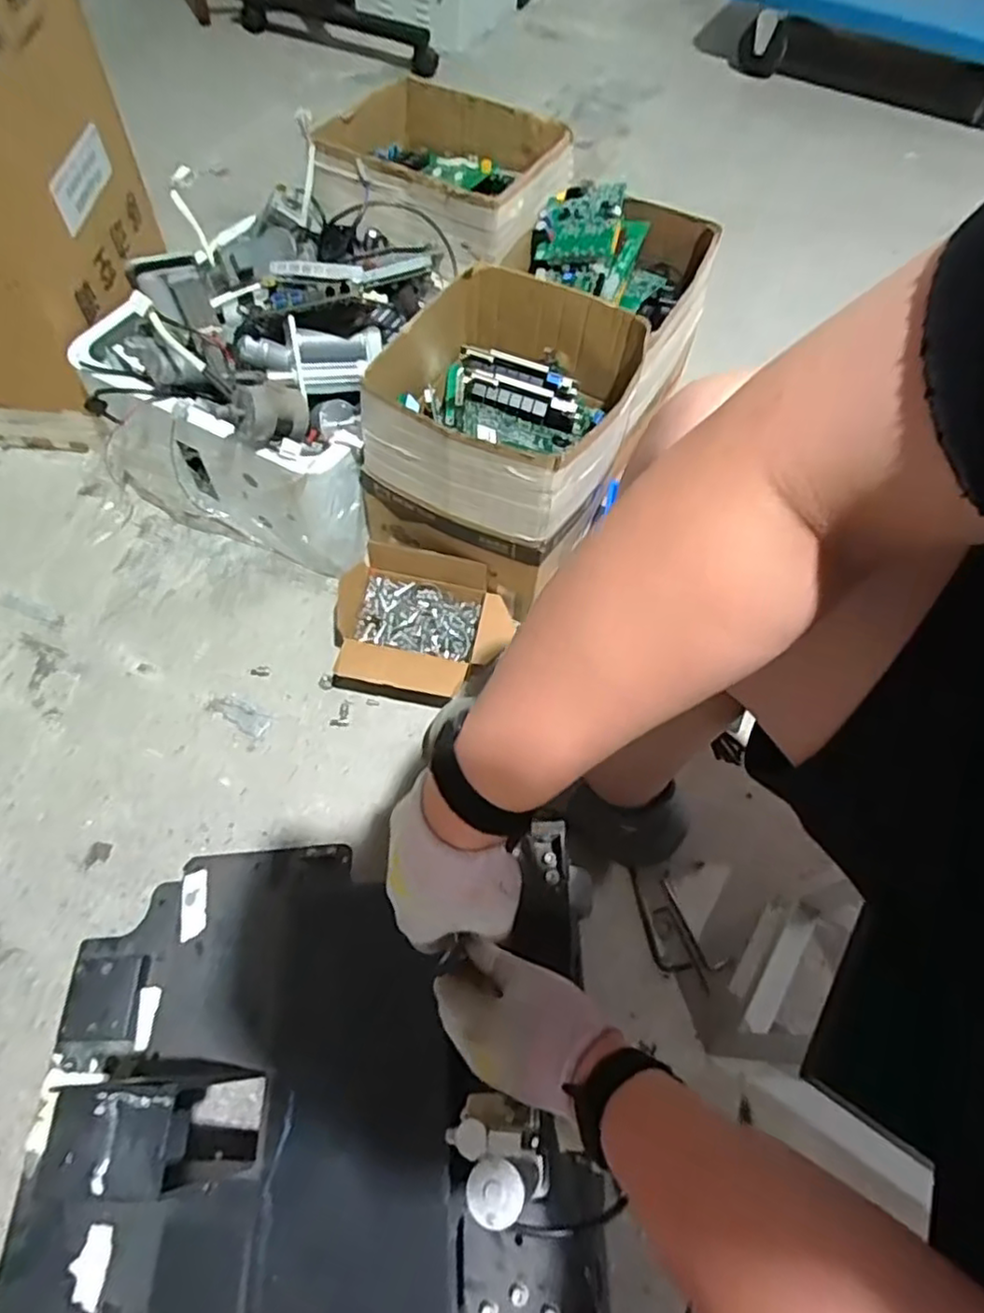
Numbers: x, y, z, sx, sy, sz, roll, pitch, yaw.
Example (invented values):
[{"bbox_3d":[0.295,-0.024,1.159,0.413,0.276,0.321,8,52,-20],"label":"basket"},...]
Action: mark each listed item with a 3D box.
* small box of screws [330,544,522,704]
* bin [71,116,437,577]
[{"bbox_3d":[-0.094,-0.035,0.853,0.228,0.092,0.180,10,61,2],"label":"small box of screws"},{"bbox_3d":[-0.296,-0.399,0.915,0.385,0.309,0.384,20,62,8],"label":"bin"}]

